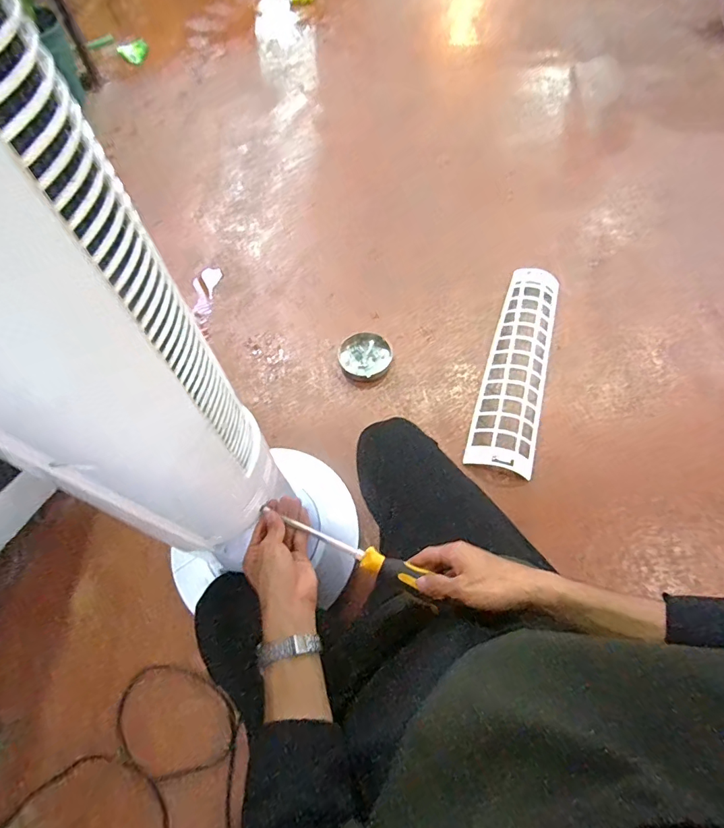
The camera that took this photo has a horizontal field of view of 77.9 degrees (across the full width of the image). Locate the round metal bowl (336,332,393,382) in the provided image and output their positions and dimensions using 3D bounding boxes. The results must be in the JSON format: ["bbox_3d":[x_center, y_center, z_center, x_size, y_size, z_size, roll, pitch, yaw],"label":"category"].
[{"bbox_3d":[0.008,-0.130,1.034,0.119,0.029,0.123,-1,63,1],"label":"round metal bowl"}]

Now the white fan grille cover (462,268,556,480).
[{"bbox_3d":[0.348,-0.117,0.988,0.135,0.030,0.521,15,65,9],"label":"white fan grille cover"}]

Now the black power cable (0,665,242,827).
[{"bbox_3d":[-0.381,0.652,0.666,0.381,0.032,0.473,-2,55,1],"label":"black power cable"}]

